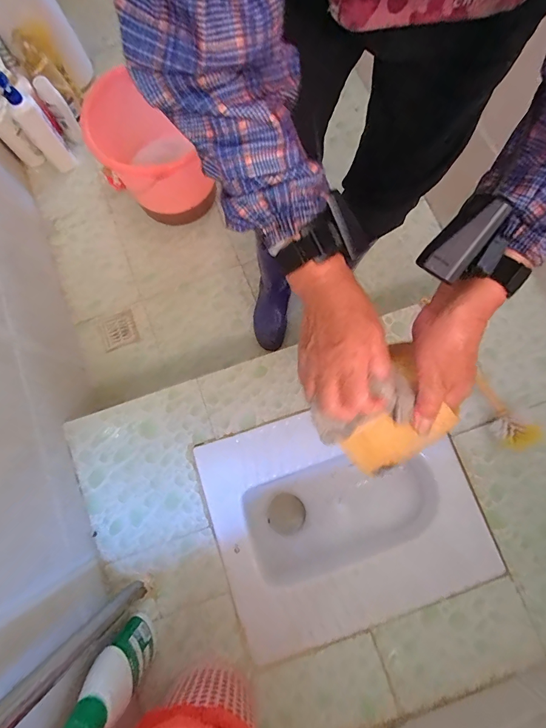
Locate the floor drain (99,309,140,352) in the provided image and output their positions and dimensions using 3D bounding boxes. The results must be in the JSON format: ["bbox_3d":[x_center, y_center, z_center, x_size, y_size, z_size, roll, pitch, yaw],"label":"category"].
[{"bbox_3d":[-0.403,-0.089,0.967,0.090,0.017,0.086,-22,79,-4],"label":"floor drain"}]

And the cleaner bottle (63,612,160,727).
[{"bbox_3d":[-0.233,0.470,0.565,0.076,0.248,0.055,31,80,6],"label":"cleaner bottle"}]

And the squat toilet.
[{"bbox_3d":[0.141,0.311,0.814,0.505,0.175,0.427,-18,79,-3],"label":"squat toilet"}]

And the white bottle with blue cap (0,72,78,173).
[{"bbox_3d":[-0.554,-0.562,0.863,0.061,0.267,0.069,-39,81,-7],"label":"white bottle with blue cap"}]

